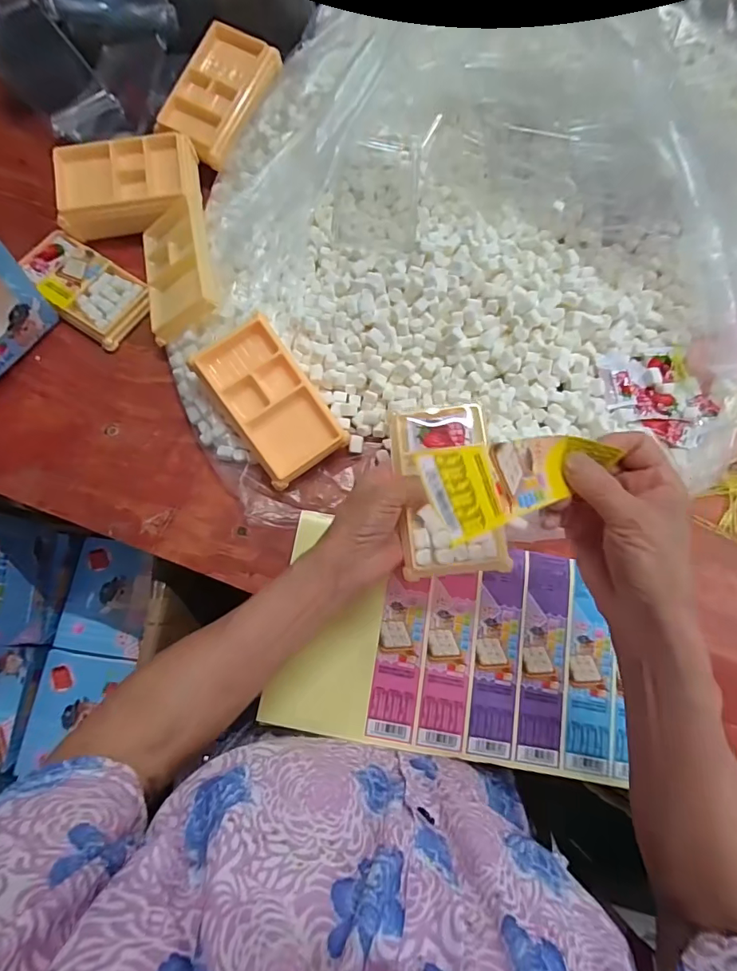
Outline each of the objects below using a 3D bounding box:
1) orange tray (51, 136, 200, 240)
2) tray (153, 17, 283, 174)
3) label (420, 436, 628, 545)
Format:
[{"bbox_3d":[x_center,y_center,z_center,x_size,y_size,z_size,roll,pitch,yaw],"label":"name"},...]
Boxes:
[{"bbox_3d":[-0.245,-0.305,0.474,0.138,0.026,0.076,-10,75,-5],"label":"orange tray"},{"bbox_3d":[-0.160,-0.418,0.499,0.089,0.027,0.134,30,82,6],"label":"tray"},{"bbox_3d":[0.079,-0.007,0.227,0.151,0.023,0.037,-12,76,-45],"label":"label"}]

